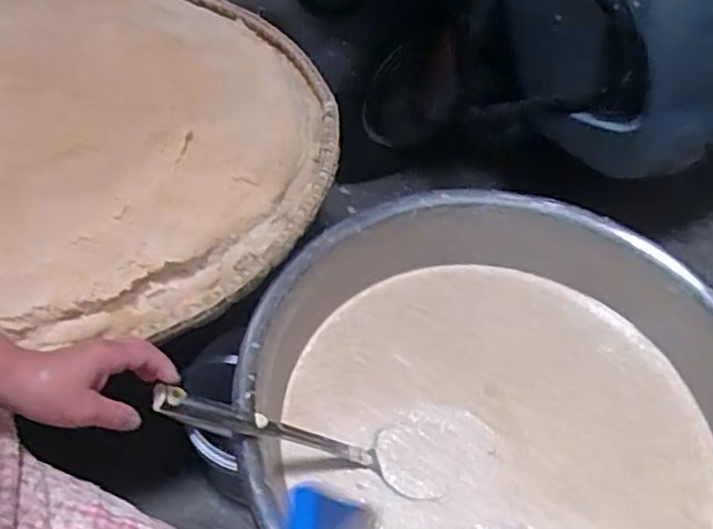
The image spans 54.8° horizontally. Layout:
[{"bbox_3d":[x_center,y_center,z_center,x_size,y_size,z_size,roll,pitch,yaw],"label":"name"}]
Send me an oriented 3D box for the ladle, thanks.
[{"bbox_3d":[-0.045,0.178,0.718,0.358,0.057,0.092,26,40,-34],"label":"ladle"}]

